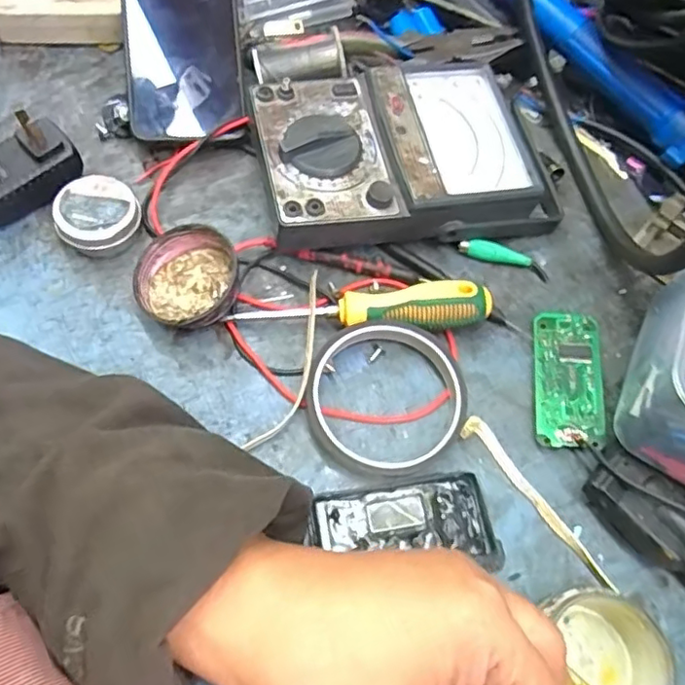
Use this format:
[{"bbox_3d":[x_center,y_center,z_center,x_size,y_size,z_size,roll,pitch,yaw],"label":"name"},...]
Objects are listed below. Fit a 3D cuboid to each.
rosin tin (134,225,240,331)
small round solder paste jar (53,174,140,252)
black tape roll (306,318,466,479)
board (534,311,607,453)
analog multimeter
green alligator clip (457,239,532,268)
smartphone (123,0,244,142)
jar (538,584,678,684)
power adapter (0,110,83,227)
[{"bbox_3d":[-0.091,-0.037,0.365,0.061,0.023,0.061,-4,69,10],"label":"rosin tin"},{"bbox_3d":[-0.153,-0.078,0.381,0.049,0.022,0.047,1,65,-3],"label":"small round solder paste jar"},{"bbox_3d":[0.025,0.031,0.342,0.087,0.021,0.084,1,65,-3],"label":"black tape roll"},{"bbox_3d":[0.132,0.021,0.356,0.036,0.006,0.084,8,65,0],"label":"board"},{"bbox_3d":[0.042,-0.120,0.392,0.185,0.049,0.124,-10,66,-8],"label":"analog multimeter"},{"bbox_3d":[0.099,-0.058,0.392,0.047,0.008,0.011,11,65,1],"label":"green alligator clip"},{"bbox_3d":[-0.112,-0.218,0.417,0.075,0.014,0.163,-5,80,-6],"label":"smartphone"},{"bbox_3d":[0.124,0.148,0.282,0.055,0.037,0.061,-1,65,-4],"label":"jar"},{"bbox_3d":[-0.206,-0.102,0.375,0.083,0.050,0.033,-32,71,-17],"label":"power adapter"}]

